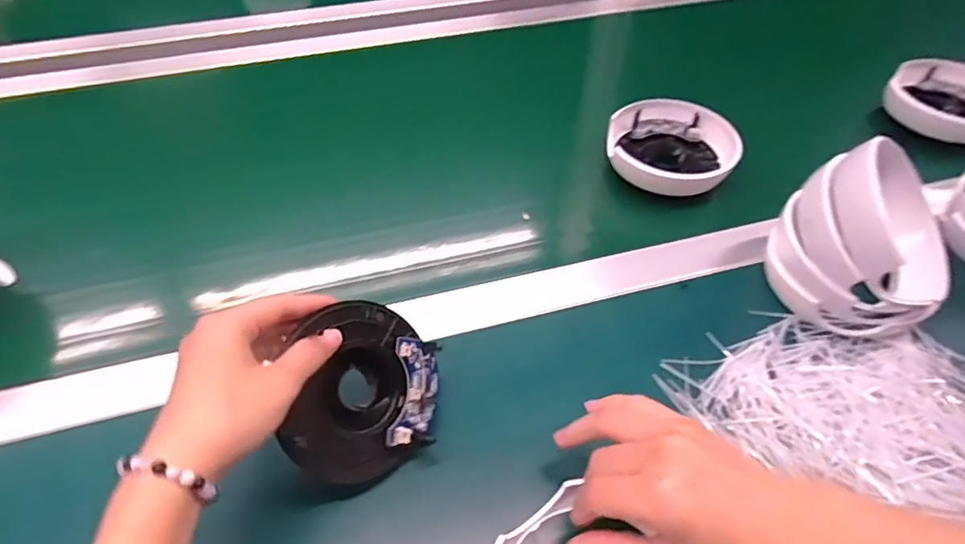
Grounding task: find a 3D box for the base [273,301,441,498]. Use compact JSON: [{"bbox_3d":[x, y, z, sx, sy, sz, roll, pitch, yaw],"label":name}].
[{"bbox_3d":[-0.070,0.075,0.329,0.091,0.014,0.109,12,72,-33],"label":"base"}]

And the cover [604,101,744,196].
[{"bbox_3d":[0.175,-0.114,0.519,0.109,0.039,0.113,1,50,-1],"label":"cover"}]

